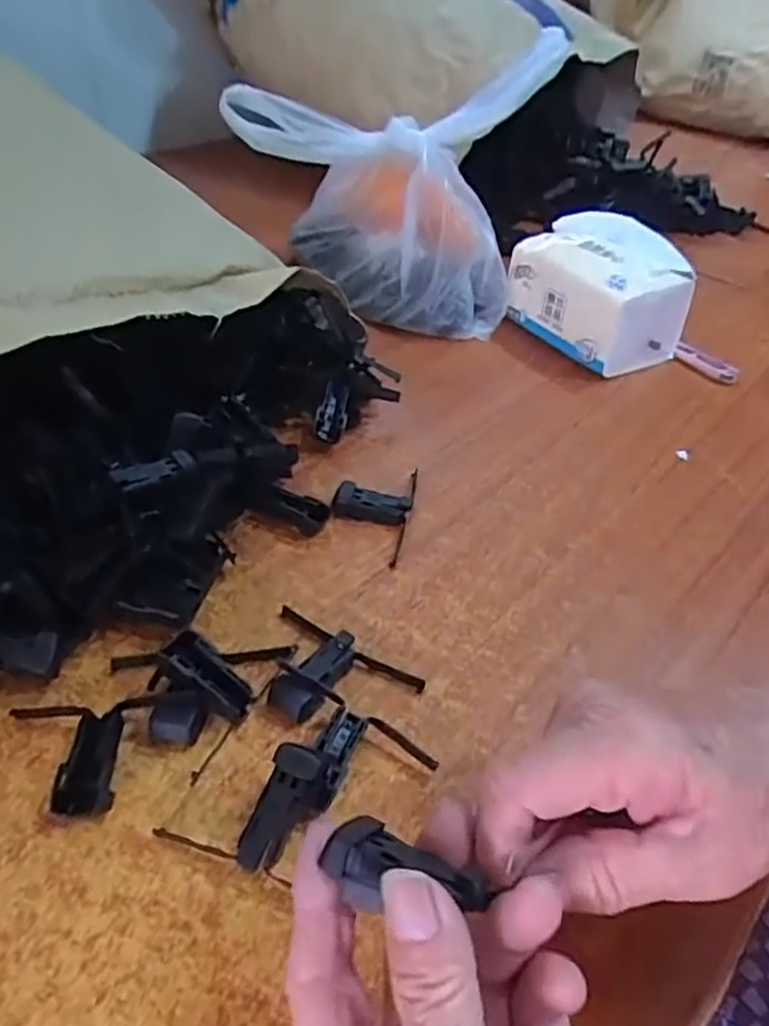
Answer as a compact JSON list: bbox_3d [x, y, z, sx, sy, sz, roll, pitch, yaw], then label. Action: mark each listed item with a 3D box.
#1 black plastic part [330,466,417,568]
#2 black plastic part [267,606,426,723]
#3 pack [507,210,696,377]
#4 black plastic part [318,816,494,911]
[{"bbox_3d":[-0.007,-0.006,0.429,0.046,0.017,0.079,9,41,6],"label":"black plastic part"},{"bbox_3d":[-0.030,0.077,0.330,0.081,0.016,0.051,25,45,23],"label":"black plastic part"},{"bbox_3d":[0.185,-0.190,0.593,0.106,0.091,0.129,-18,45,-23],"label":"pack"},{"bbox_3d":[0.007,0.106,0.208,0.050,0.017,0.021,6,39,24],"label":"black plastic part"}]

